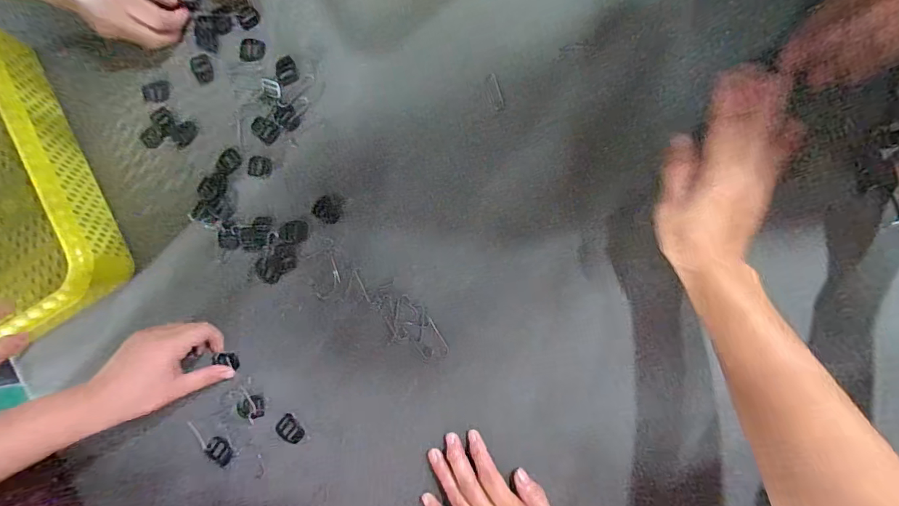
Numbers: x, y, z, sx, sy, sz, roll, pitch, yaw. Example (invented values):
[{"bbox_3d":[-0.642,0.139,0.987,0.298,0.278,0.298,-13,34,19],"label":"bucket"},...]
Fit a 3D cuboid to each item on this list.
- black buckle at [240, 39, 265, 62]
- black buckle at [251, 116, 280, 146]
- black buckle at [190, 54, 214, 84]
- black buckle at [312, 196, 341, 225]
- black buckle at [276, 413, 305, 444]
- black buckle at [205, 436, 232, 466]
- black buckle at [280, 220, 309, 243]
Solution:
[{"bbox_3d":[-0.212,-0.219,0.476,0.029,0.004,0.025,10,89,9],"label":"black buckle"},{"bbox_3d":[-0.194,-0.129,0.462,0.032,0.004,0.022,37,93,9],"label":"black buckle"},{"bbox_3d":[-0.268,-0.199,0.477,0.021,0.004,0.031,-20,84,7],"label":"black buckle"},{"bbox_3d":[-0.124,-0.044,0.447,0.030,0.004,0.026,35,93,9],"label":"black buckle"},{"bbox_3d":[-0.160,0.177,0.442,0.029,0.004,0.023,45,94,8],"label":"black buckle"},{"bbox_3d":[-0.233,0.200,0.446,0.027,0.006,0.023,38,93,9],"label":"black buckle"},{"bbox_3d":[-0.160,-0.022,0.454,0.031,0.004,0.023,-3,87,9],"label":"black buckle"}]

